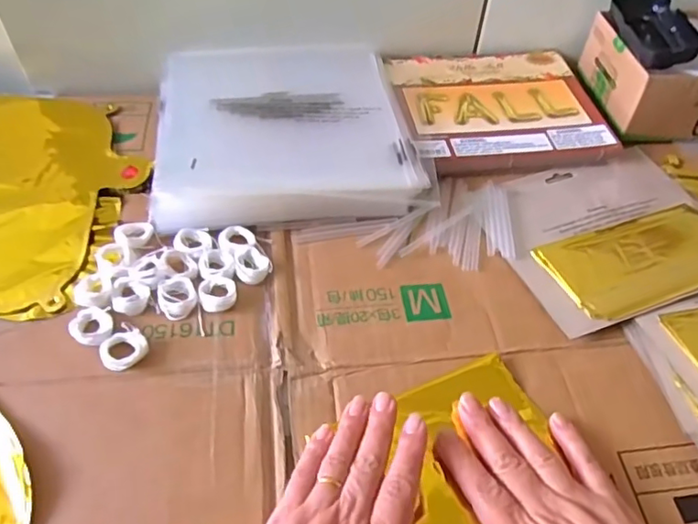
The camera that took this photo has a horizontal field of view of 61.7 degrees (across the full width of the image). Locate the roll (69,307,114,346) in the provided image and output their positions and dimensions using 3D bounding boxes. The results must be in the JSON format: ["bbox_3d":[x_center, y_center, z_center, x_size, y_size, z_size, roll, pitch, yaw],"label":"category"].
[{"bbox_3d":[-0.175,0.044,0.399,0.025,0.008,0.031,-18,53,-16],"label":"roll"}]

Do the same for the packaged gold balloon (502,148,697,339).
[{"bbox_3d":[0.214,-0.028,0.474,0.188,0.016,0.156,-16,53,-15],"label":"packaged gold balloon"}]

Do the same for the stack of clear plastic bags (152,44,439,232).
[{"bbox_3d":[-0.059,-0.132,0.538,0.221,0.035,0.246,-6,51,-7],"label":"stack of clear plastic bags"}]

